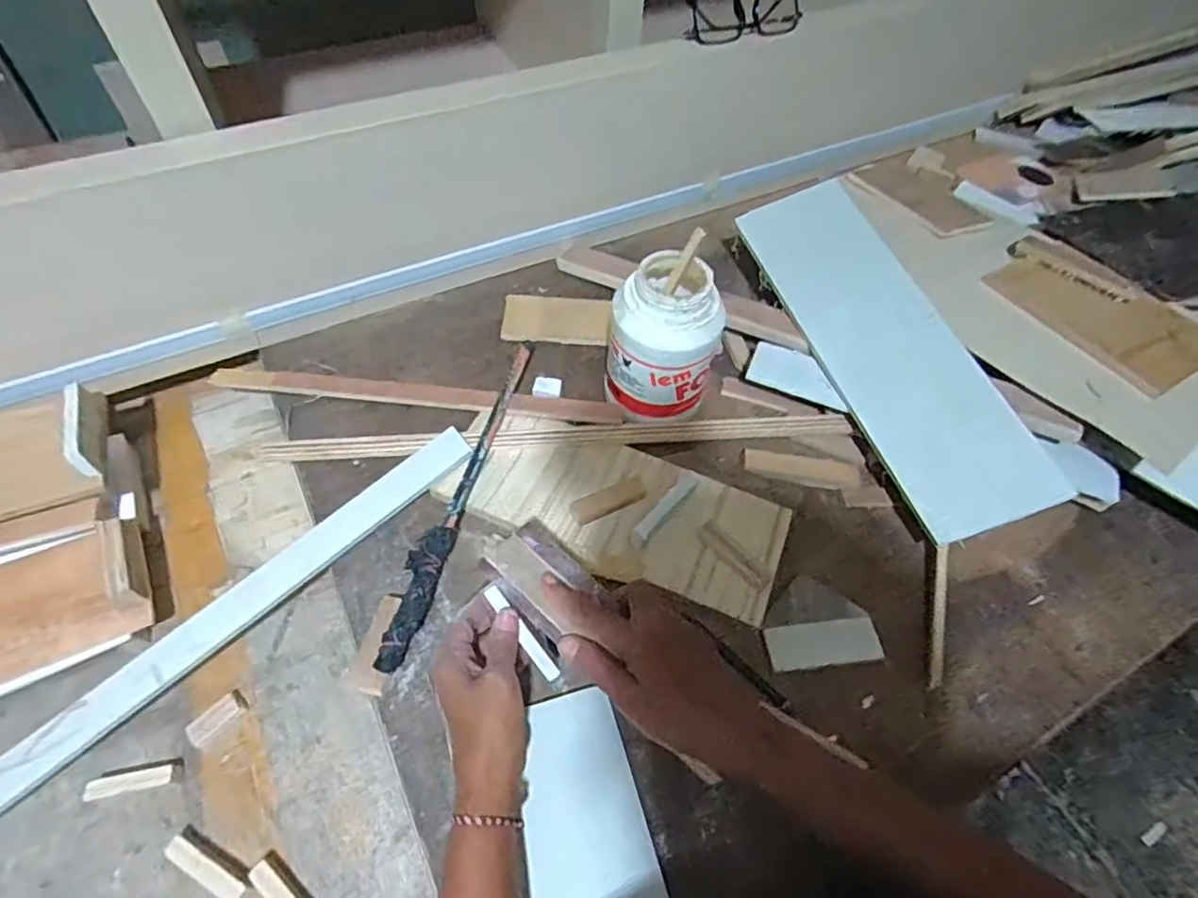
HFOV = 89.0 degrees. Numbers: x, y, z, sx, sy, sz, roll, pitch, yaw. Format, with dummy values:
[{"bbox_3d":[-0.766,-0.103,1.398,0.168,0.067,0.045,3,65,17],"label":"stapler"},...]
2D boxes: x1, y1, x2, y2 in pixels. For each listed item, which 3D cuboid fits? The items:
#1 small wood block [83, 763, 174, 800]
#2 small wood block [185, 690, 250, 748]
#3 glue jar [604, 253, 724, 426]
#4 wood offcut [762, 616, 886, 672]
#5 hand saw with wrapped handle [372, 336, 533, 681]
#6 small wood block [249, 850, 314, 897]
[{"bbox_3d":[-0.347,0.246,0.450,0.056,0.008,0.014,-10,58,-10],"label":"small wood block"},{"bbox_3d":[-0.301,0.211,0.480,0.021,0.007,0.043,38,63,20],"label":"small wood block"},{"bbox_3d":[0.058,-0.091,0.542,0.096,0.141,0.079,13,57,5],"label":"glue jar"},{"bbox_3d":[0.179,0.154,0.485,0.092,0.009,0.033,-5,58,-6],"label":"wood offcut"},{"bbox_3d":[-0.116,0.027,0.526,0.025,0.022,0.322,13,57,5],"label":"hand saw with wrapped handle"},{"bbox_3d":[-0.215,0.308,0.420,0.061,0.014,0.019,37,63,19],"label":"small wood block"}]

